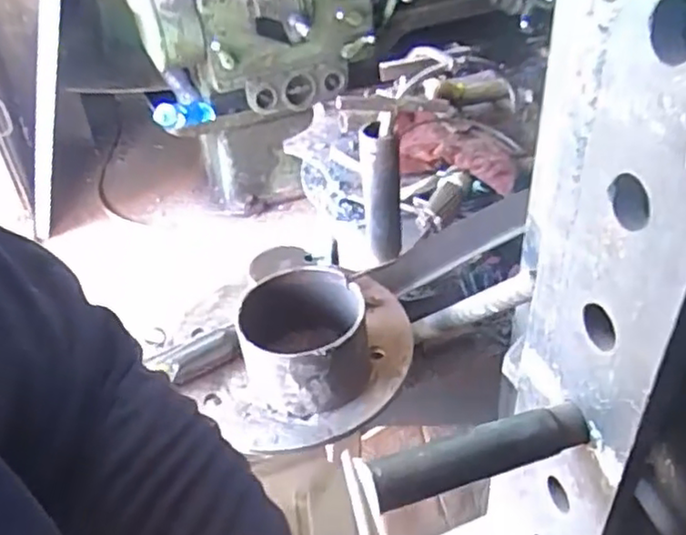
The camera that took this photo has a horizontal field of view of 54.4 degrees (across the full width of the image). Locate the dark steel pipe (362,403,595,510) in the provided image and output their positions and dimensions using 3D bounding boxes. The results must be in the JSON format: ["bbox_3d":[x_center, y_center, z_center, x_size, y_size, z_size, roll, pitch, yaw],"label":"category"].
[{"bbox_3d":[0.094,0.127,0.458,0.151,0.029,0.024,-14,39,-12],"label":"dark steel pipe"}]

